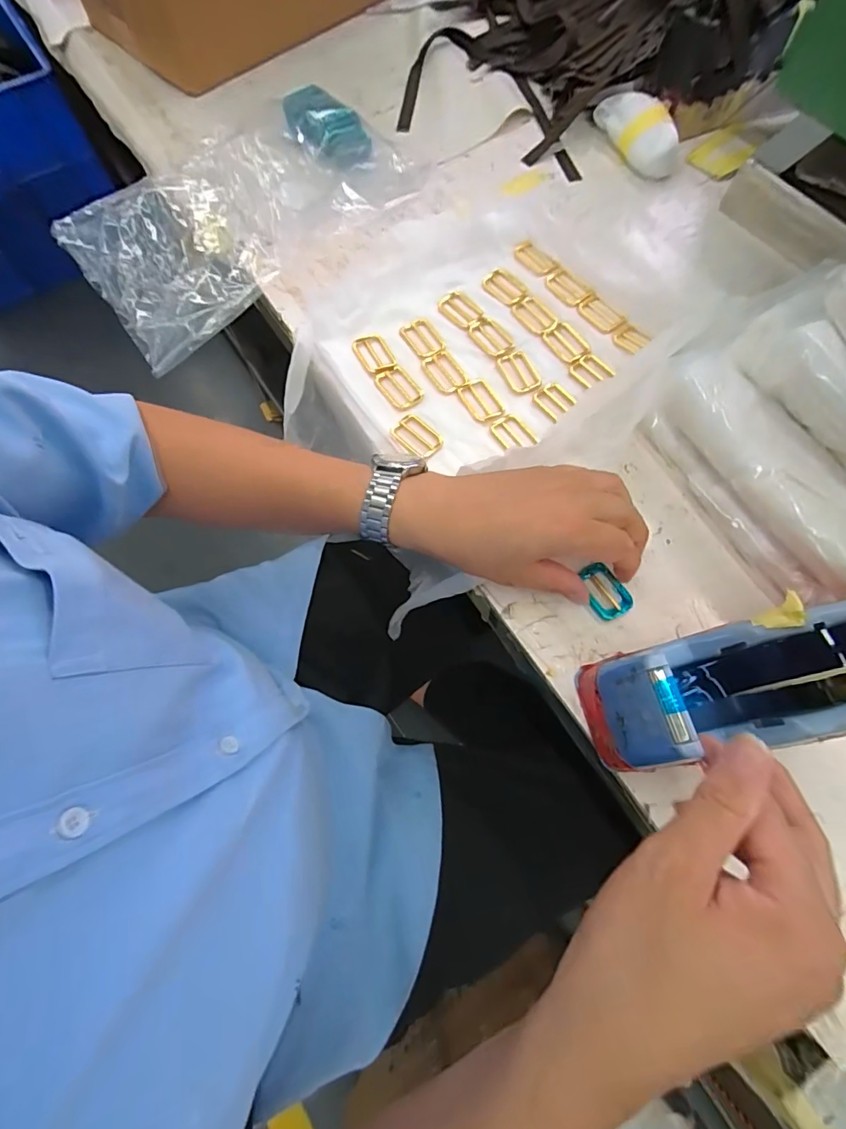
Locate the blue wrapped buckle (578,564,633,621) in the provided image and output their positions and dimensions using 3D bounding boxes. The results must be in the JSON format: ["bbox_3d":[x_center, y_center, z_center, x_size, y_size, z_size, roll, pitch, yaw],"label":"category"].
[{"bbox_3d":[0.142,0.022,0.371,0.030,0.004,0.042,-24,71,-7],"label":"blue wrapped buckle"}]

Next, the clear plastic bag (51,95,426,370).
[{"bbox_3d":[-0.186,-0.375,0.521,0.358,0.061,0.224,-36,73,-11],"label":"clear plastic bag"}]

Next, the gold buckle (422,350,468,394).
[{"bbox_3d":[0.022,-0.180,0.450,0.030,0.006,0.046,-30,72,-9],"label":"gold buckle"}]

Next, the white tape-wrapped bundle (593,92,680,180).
[{"bbox_3d":[0.244,-0.489,0.540,0.050,0.038,0.115,-24,71,-7],"label":"white tape-wrapped bundle"}]

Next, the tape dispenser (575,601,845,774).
[{"bbox_3d":[0.208,0.067,0.287,0.193,0.125,0.073,-12,70,-3],"label":"tape dispenser"}]

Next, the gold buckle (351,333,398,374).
[{"bbox_3d":[-0.045,-0.201,0.454,0.034,0.009,0.046,-29,72,-9],"label":"gold buckle"}]

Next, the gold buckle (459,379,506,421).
[{"bbox_3d":[0.053,-0.149,0.436,0.027,0.008,0.045,-30,72,-9],"label":"gold buckle"}]

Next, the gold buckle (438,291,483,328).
[{"bbox_3d":[0.039,-0.254,0.474,0.031,0.005,0.044,-40,74,-12],"label":"gold buckle"}]

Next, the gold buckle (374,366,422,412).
[{"bbox_3d":[-0.022,-0.163,0.441,0.031,0.004,0.047,-33,73,-10],"label":"gold buckle"}]

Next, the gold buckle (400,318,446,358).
[{"bbox_3d":[0.001,-0.220,0.462,0.031,0.004,0.045,-30,72,-9],"label":"gold buckle"}]

